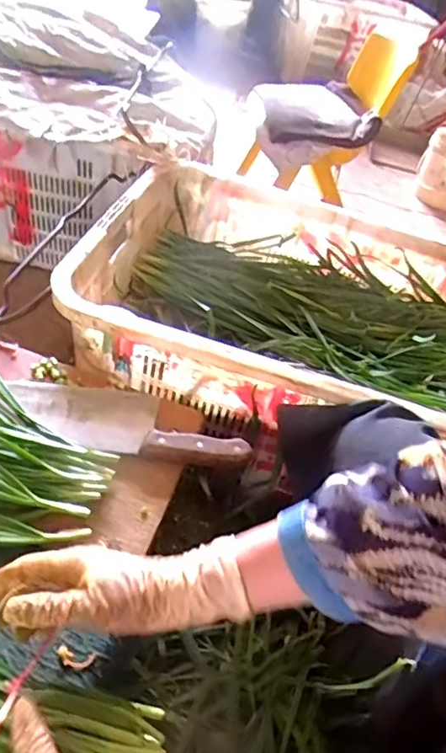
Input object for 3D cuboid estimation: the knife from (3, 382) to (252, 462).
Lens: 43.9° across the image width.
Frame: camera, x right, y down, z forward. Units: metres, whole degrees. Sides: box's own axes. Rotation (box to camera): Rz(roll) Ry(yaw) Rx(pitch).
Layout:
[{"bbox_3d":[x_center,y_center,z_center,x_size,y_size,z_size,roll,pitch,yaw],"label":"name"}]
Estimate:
[{"bbox_3d":[-0.105,0.049,0.626,0.269,0.023,0.083,18,46,5],"label":"knife"}]

